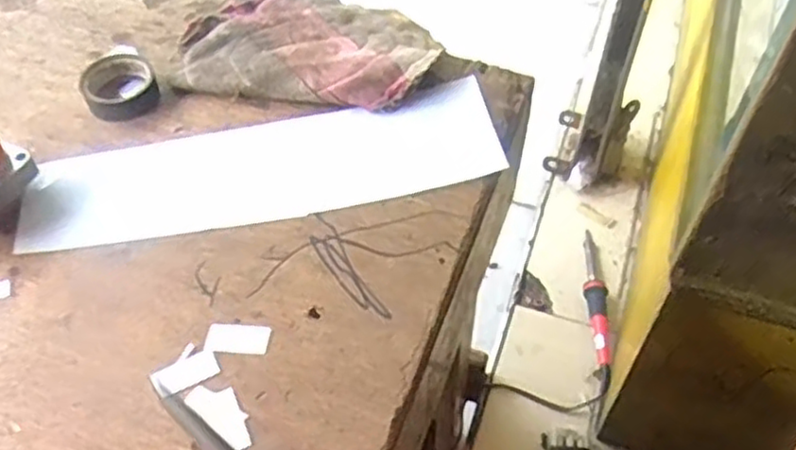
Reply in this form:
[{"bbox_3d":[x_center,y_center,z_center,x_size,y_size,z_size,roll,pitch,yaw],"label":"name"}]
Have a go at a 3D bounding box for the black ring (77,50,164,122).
[{"bbox_3d":[-0.186,-0.093,0.479,0.045,0.017,0.045,0,52,0],"label":"black ring"}]

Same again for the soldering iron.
[{"bbox_3d":[0.255,0.088,0.929,0.026,0.023,0.209,0,52,1],"label":"soldering iron"}]

